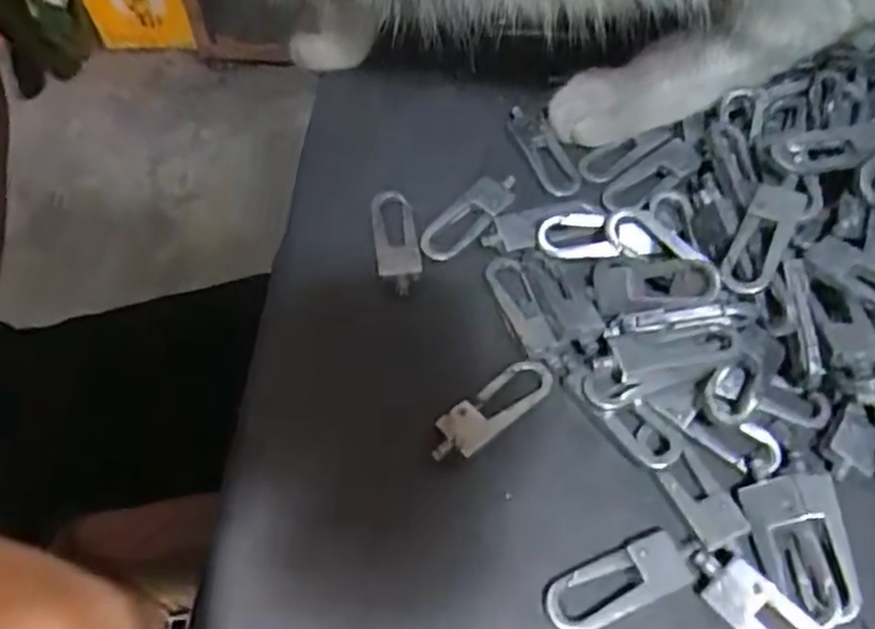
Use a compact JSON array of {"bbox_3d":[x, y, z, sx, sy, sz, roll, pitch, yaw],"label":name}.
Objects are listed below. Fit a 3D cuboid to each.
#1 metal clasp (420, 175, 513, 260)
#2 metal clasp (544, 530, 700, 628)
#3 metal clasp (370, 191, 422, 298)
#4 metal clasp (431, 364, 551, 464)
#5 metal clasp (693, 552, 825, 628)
[{"bbox_3d":[0.010,-0.034,0.255,0.015,0.005,0.043,37,64,20],"label":"metal clasp"},{"bbox_3d":[0.049,0.069,0.192,0.043,0.004,0.015,-19,60,-13],"label":"metal clasp"},{"bbox_3d":[-0.015,-0.027,0.253,0.015,0.008,0.041,-6,58,-6],"label":"metal clasp"},{"bbox_3d":[0.016,0.027,0.218,0.044,0.004,0.013,-35,65,-21],"label":"metal clasp"},{"bbox_3d":[0.084,0.077,0.186,0.043,0.007,0.014,39,65,21],"label":"metal clasp"}]

